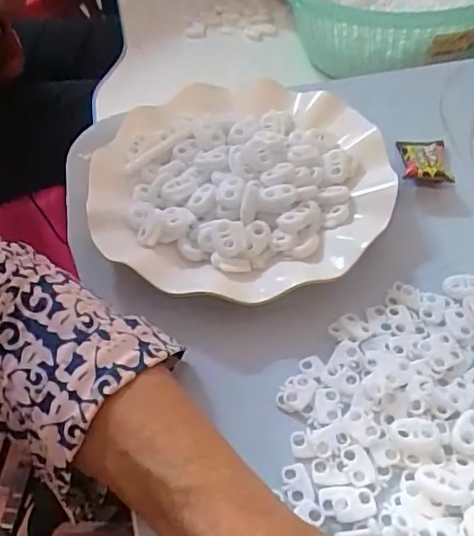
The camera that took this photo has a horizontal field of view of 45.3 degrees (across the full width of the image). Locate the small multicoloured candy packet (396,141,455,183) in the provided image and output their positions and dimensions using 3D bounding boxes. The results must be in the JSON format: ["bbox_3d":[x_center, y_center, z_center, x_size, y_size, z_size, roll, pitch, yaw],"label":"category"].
[{"bbox_3d":[0.123,-0.072,0.370,0.030,0.010,0.047,2,51,8],"label":"small multicoloured candy packet"}]

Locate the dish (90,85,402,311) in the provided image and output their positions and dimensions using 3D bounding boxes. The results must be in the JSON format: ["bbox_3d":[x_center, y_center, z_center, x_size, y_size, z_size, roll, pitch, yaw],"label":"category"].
[{"bbox_3d":[0.001,-0.059,0.357,0.178,0.027,0.187,-9,50,-1],"label":"dish"}]

